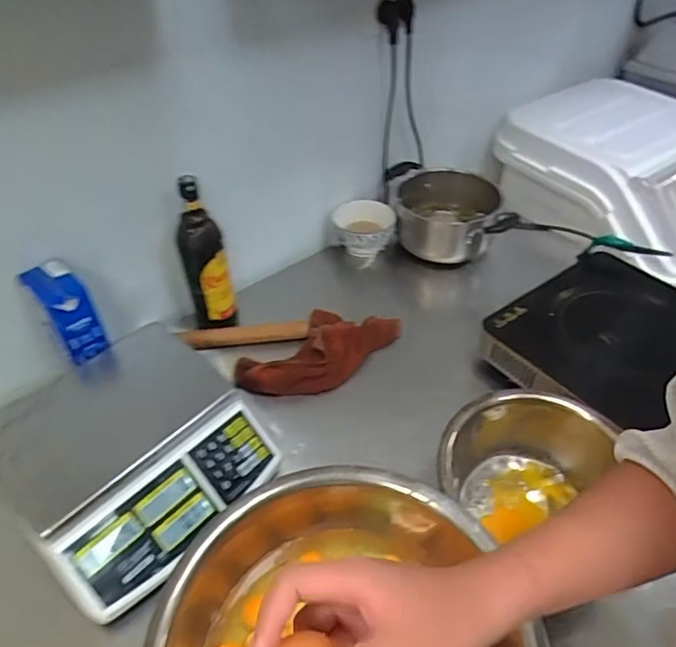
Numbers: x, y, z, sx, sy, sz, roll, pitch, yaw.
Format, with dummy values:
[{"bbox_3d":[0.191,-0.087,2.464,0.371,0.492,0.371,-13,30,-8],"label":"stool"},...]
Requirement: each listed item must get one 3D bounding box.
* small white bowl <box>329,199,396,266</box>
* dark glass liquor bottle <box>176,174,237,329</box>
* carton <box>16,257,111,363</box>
[{"bbox_3d":[0.058,-0.200,1.174,0.143,0.094,0.126,-4,42,-4],"label":"small white bowl"},{"bbox_3d":[-0.219,-0.103,0.870,0.074,0.249,0.060,-15,44,-15],"label":"dark glass liquor bottle"},{"bbox_3d":[-0.394,-0.020,0.771,0.062,0.109,0.109,-31,50,-29],"label":"carton"}]

